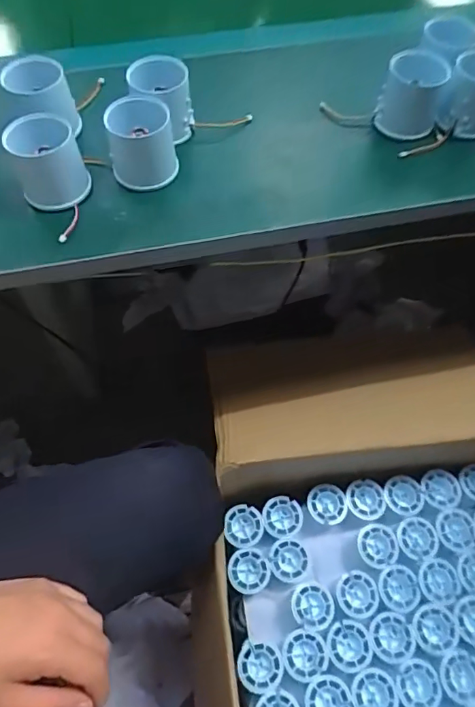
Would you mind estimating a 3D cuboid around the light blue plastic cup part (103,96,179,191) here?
[{"bbox_3d":[-0.078,-0.173,0.406,0.056,0.054,0.050,-13,62,-7],"label":"light blue plastic cup part"}]

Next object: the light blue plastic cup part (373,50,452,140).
[{"bbox_3d":[0.156,-0.234,0.443,0.057,0.051,0.057,18,62,10],"label":"light blue plastic cup part"}]

